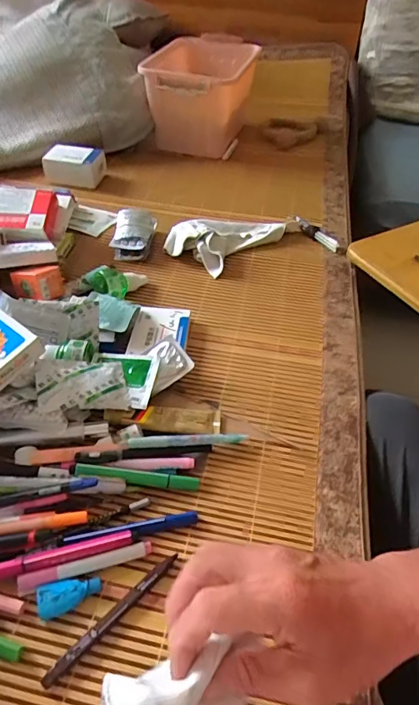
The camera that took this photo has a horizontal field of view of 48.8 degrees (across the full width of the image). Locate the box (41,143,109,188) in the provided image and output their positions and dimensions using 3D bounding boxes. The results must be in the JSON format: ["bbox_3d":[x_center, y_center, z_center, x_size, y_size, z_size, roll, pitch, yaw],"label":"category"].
[{"bbox_3d":[-0.272,-0.390,0.951,0.113,0.057,0.080,9,45,6],"label":"box"}]

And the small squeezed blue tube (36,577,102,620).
[{"bbox_3d":[-0.117,0.201,0.386,0.050,0.012,0.025,-15,47,-16],"label":"small squeezed blue tube"}]

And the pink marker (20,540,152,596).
[{"bbox_3d":[-0.106,0.183,0.400,0.112,0.013,0.012,-13,47,-15],"label":"pink marker"}]

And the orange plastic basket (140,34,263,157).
[{"bbox_3d":[-0.019,-0.627,1.133,0.215,0.201,0.384,8,45,5],"label":"orange plastic basket"}]

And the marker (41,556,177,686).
[{"bbox_3d":[-0.078,0.213,0.377,0.012,0.009,0.131,35,54,29],"label":"marker"}]

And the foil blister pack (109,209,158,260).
[{"bbox_3d":[-0.126,-0.201,0.768,0.066,0.034,0.114,1,45,-2],"label":"foil blister pack"}]

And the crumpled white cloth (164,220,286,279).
[{"bbox_3d":[0.029,-0.205,0.785,0.116,0.034,0.196,35,54,29],"label":"crumpled white cloth"}]

